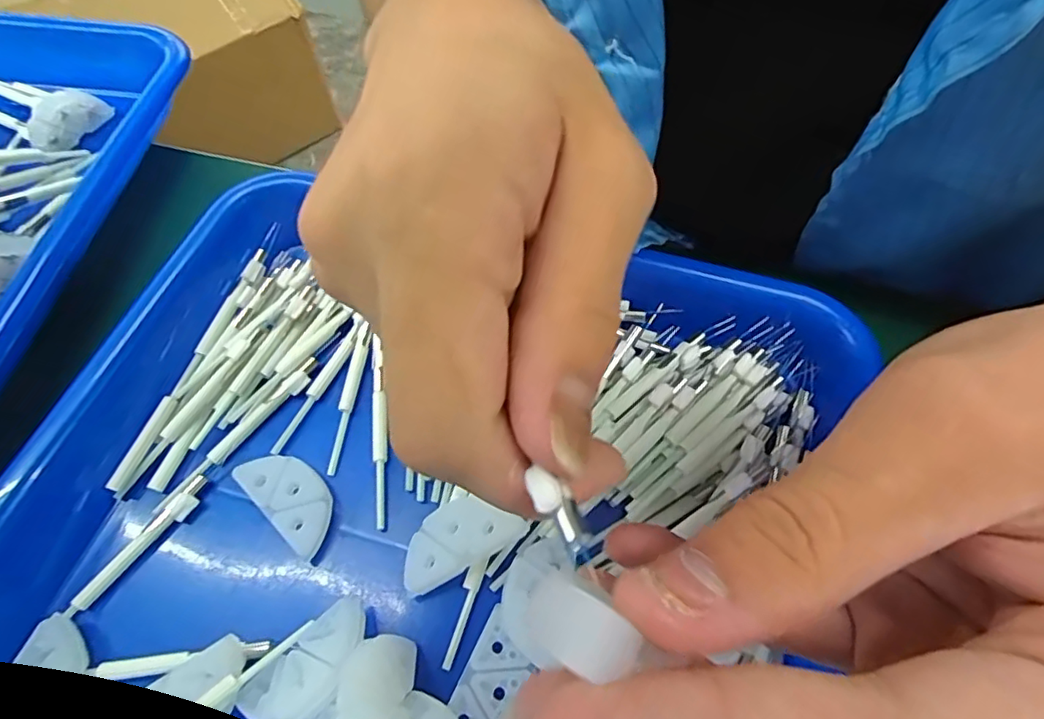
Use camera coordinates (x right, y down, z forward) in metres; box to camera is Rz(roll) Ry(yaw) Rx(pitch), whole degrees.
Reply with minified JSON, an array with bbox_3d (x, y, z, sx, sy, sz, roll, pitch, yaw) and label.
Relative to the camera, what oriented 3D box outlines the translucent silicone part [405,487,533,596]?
[{"bbox_3d":[-0.020,0.052,0.176,0.038,0.009,0.021,-24,63,-11],"label":"translucent silicone part"}]

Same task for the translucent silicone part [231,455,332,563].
[{"bbox_3d":[-0.074,0.045,0.189,0.038,0.006,0.019,39,69,21],"label":"translucent silicone part"}]

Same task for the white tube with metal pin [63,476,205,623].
[{"bbox_3d":[-0.119,0.059,0.182,0.008,0.004,0.050,30,66,17],"label":"white tube with metal pin"}]

